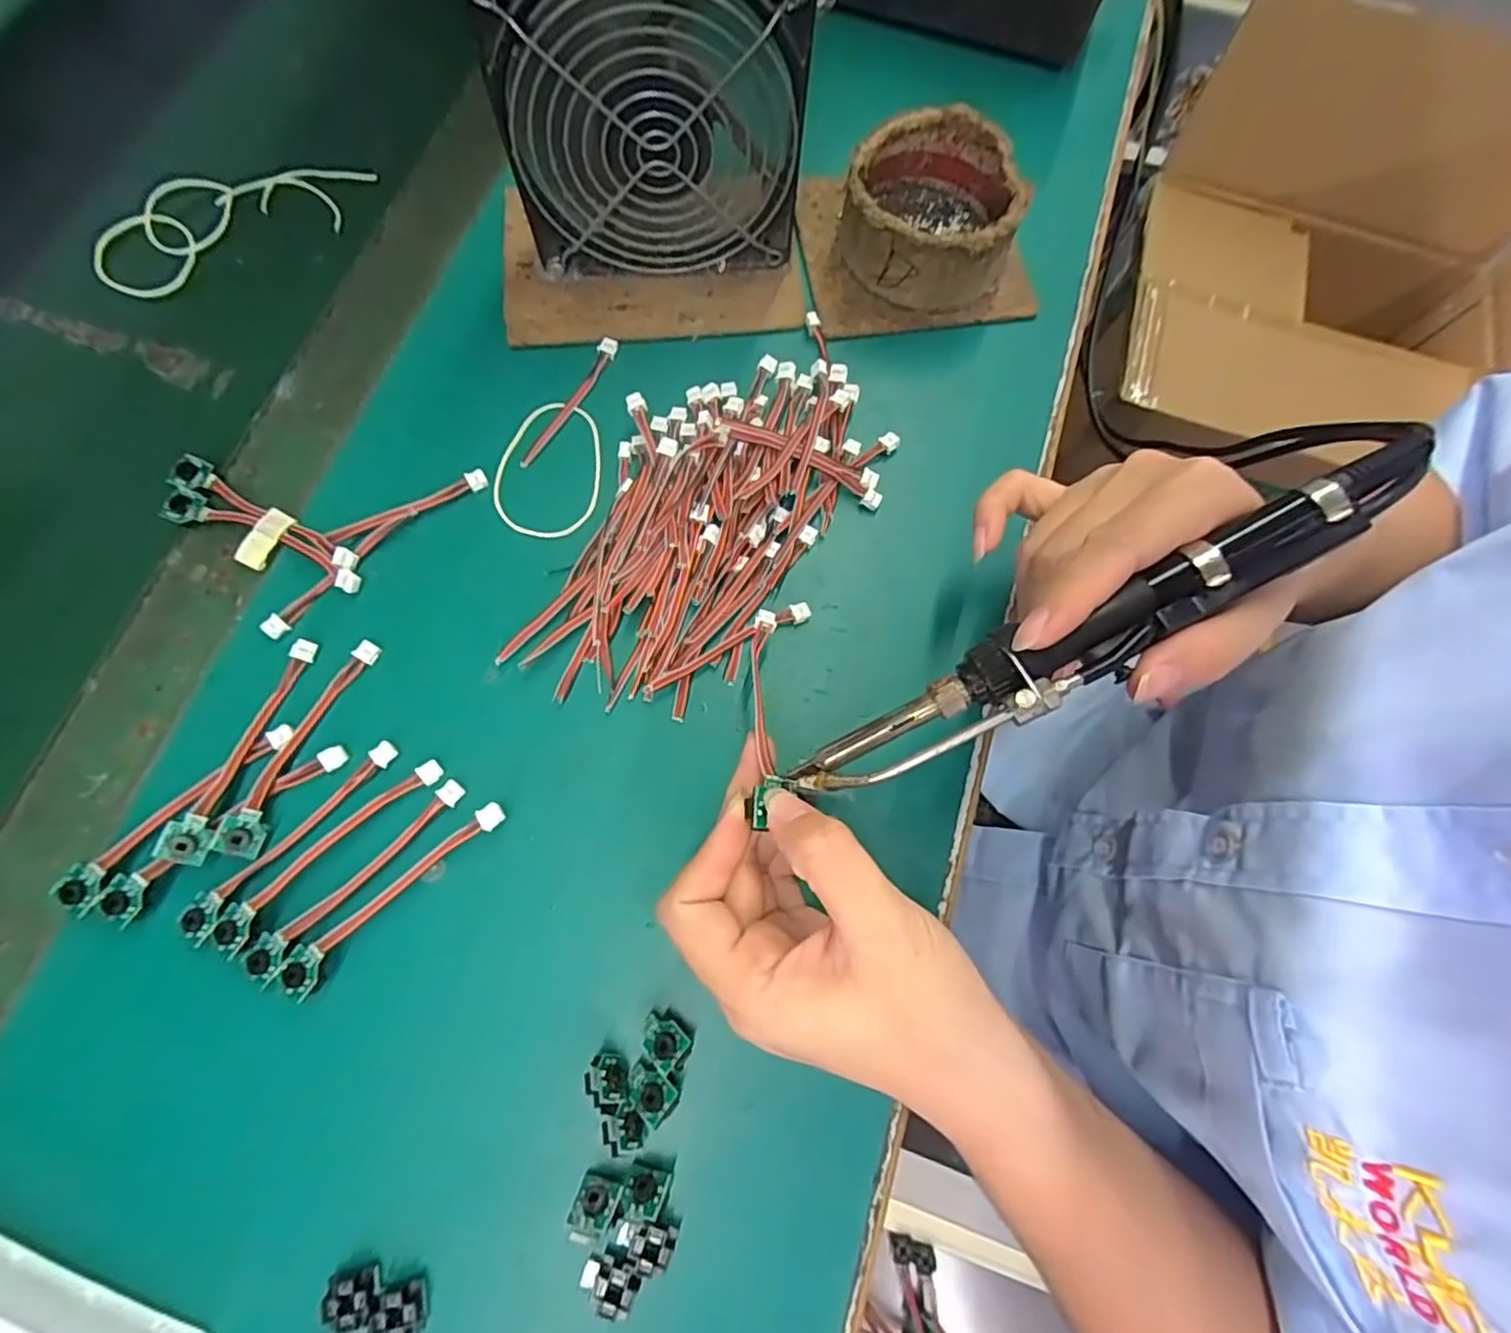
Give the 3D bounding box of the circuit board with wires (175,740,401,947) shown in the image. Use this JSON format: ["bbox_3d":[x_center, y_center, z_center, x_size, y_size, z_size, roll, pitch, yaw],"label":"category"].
[{"bbox_3d":[-0.171,0.063,0.245,0.014,0.007,0.090,41,76,10],"label":"circuit board with wires"}]

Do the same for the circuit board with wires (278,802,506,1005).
[{"bbox_3d":[-0.129,0.082,0.239,0.090,0.010,0.015,-41,79,-12],"label":"circuit board with wires"}]

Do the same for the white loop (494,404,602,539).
[{"bbox_3d":[-0.091,-0.090,0.297,0.046,0.004,0.067,11,73,1],"label":"white loop"}]

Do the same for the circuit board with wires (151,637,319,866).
[{"bbox_3d":[-0.193,0.030,0.250,0.013,0.013,0.089,17,74,3],"label":"circuit board with wires"}]

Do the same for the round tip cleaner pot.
[{"bbox_3d":[0.085,-0.219,0.322,0.081,0.044,0.082,1,73,-2],"label":"round tip cleaner pot"}]

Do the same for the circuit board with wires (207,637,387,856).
[{"bbox_3d":[-0.175,0.029,0.255,0.014,0.007,0.089,22,74,5],"label":"circuit board with wires"}]

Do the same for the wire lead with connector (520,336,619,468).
[{"bbox_3d":[-0.085,-0.123,0.307,0.009,0.004,0.077,26,74,6],"label":"wire lead with connector"}]

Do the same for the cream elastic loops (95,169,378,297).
[{"bbox_3d":[-0.260,-0.226,0.332,0.136,0.005,0.060,-26,76,-9],"label":"cream elastic loops"}]

